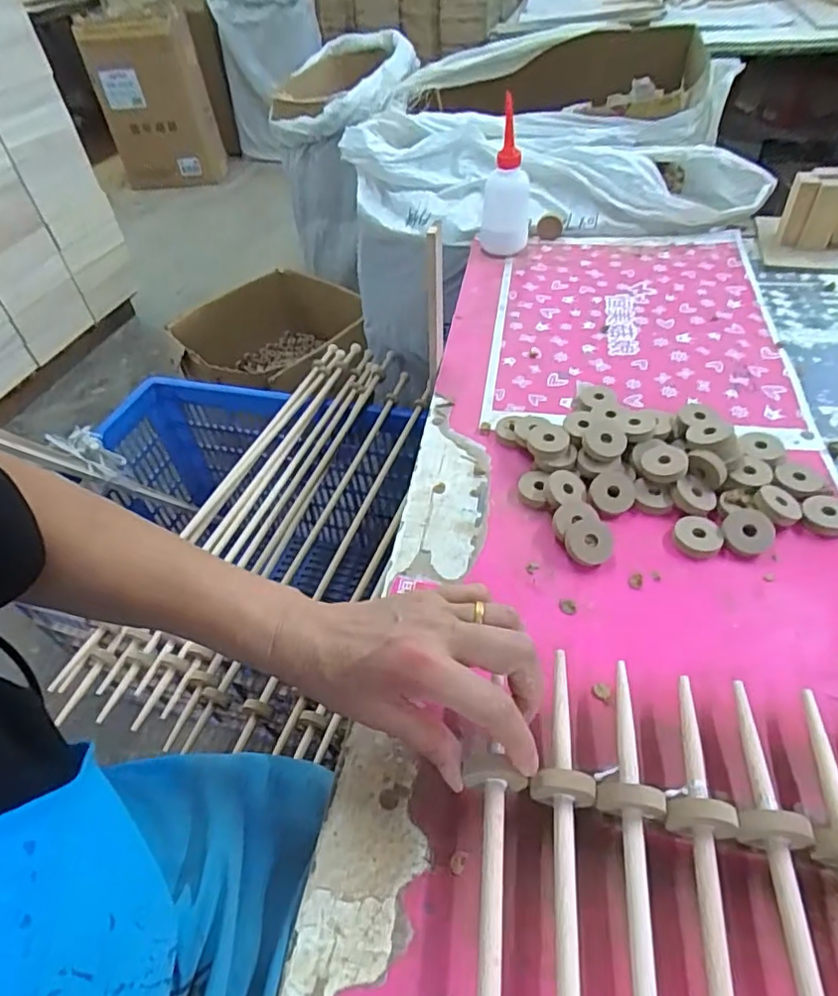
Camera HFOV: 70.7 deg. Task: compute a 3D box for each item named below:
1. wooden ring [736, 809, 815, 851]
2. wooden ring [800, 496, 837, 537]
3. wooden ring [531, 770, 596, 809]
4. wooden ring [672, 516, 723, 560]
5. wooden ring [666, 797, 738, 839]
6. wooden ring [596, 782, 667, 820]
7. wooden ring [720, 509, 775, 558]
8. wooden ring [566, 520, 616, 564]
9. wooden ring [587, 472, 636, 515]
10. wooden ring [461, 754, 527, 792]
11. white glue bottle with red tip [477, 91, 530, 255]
[{"bbox_3d":[0.180,0.173,0.305,0.032,0.039,0.012,3,48,8],"label":"wooden ring"},{"bbox_3d":[0.313,0.013,0.453,0.033,0.009,0.040,30,57,29],"label":"wooden ring"},{"bbox_3d":[0.079,0.161,0.326,0.034,0.033,0.011,5,49,10],"label":"wooden ring"},{"bbox_3d":[0.212,0.029,0.449,0.034,0.007,0.034,-3,48,3],"label":"wooden ring"},{"bbox_3d":[0.146,0.170,0.311,0.033,0.039,0.012,0,48,6],"label":"wooden ring"},{"bbox_3d":[0.112,0.165,0.317,0.034,0.036,0.012,5,49,10],"label":"wooden ring"},{"bbox_3d":[0.247,0.026,0.443,0.035,0.007,0.036,-4,68,11],"label":"wooden ring"},{"bbox_3d":[0.128,0.034,0.445,0.034,0.005,0.033,-4,76,16],"label":"wooden ring"},{"bbox_3d":[0.156,-0.002,0.479,0.036,0.012,0.036,0,60,0],"label":"wooden ring"},{"bbox_3d":[0.042,0.150,0.321,0.033,0.033,0.012,2,48,8],"label":"wooden ring"},{"bbox_3d":[0.108,-0.395,0.742,0.068,0.166,0.089,3,48,9],"label":"white glue bottle with red tip"}]

